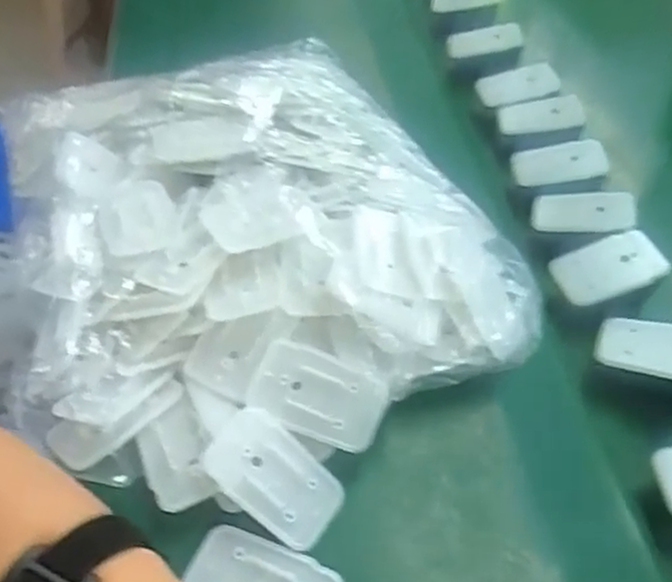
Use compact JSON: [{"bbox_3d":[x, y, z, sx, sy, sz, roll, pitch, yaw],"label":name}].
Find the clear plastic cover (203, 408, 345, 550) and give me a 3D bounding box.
[{"bbox_3d":[-0.030,0.092,0.355,0.068,0.004,0.041,41,56,-1],"label":"clear plastic cover"}]

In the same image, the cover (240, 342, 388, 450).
[{"bbox_3d":[-0.010,0.054,0.373,0.068,0.005,0.044,19,69,7],"label":"cover"}]

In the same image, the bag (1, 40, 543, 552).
[{"bbox_3d":[-0.062,-0.036,0.456,0.294,0.080,0.350,-20,52,-24],"label":"bag"}]

